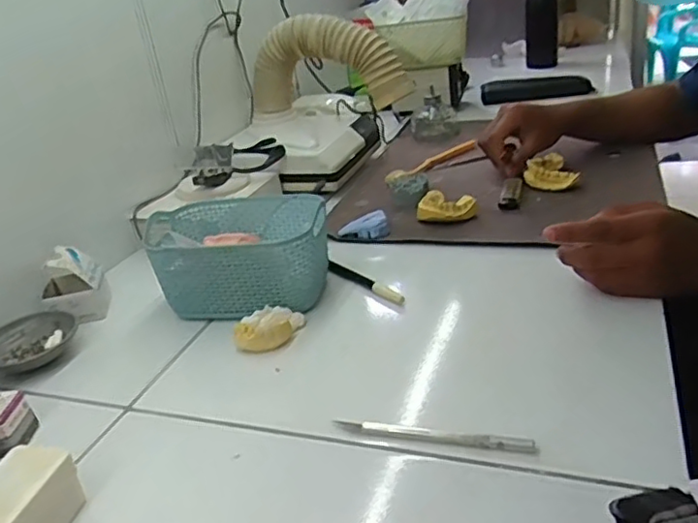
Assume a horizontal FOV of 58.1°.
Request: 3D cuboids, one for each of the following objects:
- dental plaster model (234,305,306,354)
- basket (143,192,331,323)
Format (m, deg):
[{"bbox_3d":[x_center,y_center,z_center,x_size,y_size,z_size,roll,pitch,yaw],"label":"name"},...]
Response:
[{"bbox_3d":[-0.071,0.059,0.565,0.055,0.023,0.049,-5,26,8],"label":"dental plaster model"},{"bbox_3d":[-0.104,-0.009,0.629,0.161,0.083,0.124,-4,27,10],"label":"basket"}]

